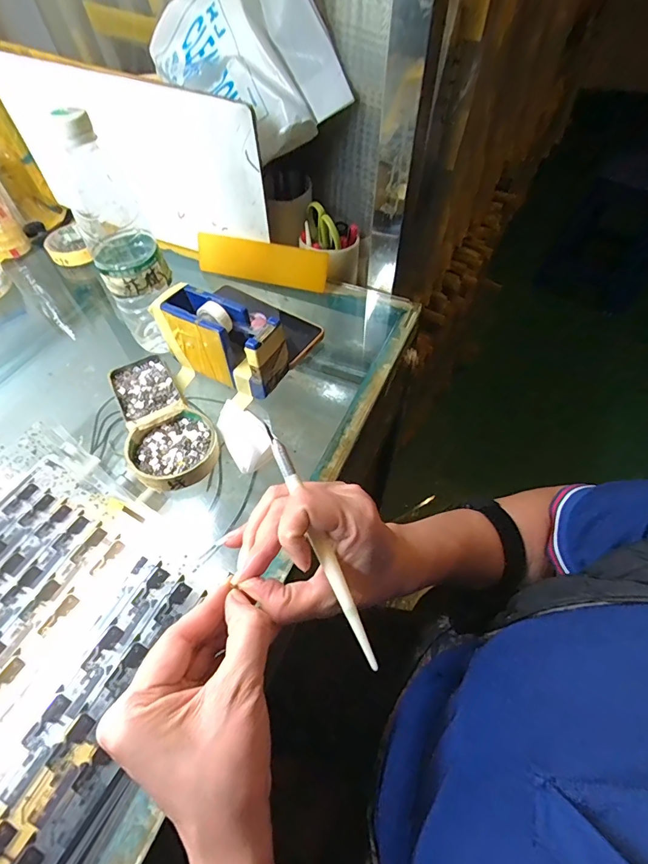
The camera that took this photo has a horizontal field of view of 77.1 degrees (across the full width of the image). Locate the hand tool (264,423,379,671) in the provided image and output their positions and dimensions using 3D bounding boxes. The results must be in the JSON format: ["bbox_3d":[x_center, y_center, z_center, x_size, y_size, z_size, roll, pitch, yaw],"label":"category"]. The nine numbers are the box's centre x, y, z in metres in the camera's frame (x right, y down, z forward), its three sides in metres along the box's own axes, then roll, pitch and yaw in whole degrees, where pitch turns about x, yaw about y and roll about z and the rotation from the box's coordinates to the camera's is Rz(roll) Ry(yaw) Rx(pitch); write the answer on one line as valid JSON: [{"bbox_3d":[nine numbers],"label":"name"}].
[{"bbox_3d":[-0.003,0.062,0.233,0.008,0.004,0.146,-23,79,-13],"label":"hand tool"}]

